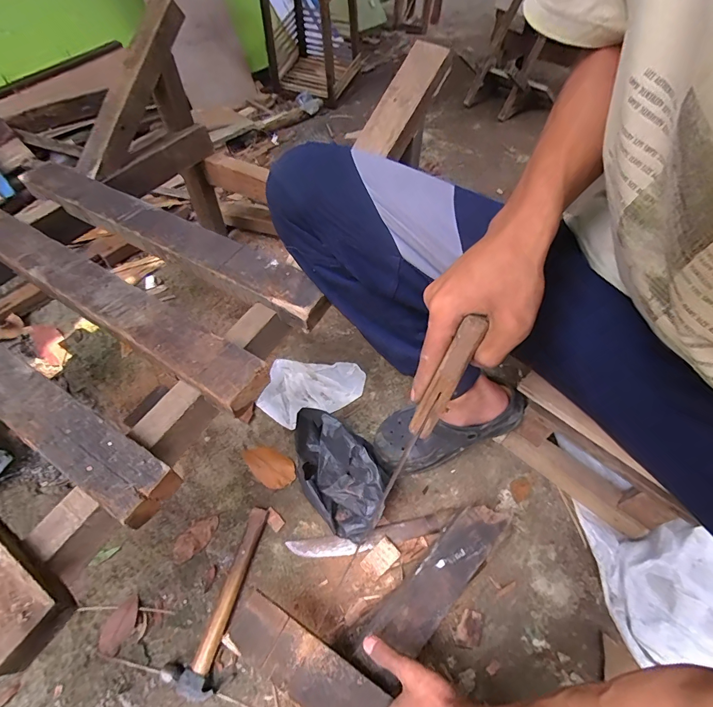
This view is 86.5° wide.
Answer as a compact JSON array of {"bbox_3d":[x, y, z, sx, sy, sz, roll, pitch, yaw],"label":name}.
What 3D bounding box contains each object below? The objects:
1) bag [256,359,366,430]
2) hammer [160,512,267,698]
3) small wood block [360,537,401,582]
[{"bbox_3d":[-0.090,0.075,0.786,0.209,0.017,0.144,-2,54,-2],"label":"bag"},{"bbox_3d":[-0.197,0.361,0.577,0.067,0.026,0.241,14,55,10],"label":"hammer"},{"bbox_3d":[0.037,0.323,0.598,0.059,0.010,0.036,-34,61,-22],"label":"small wood block"}]

